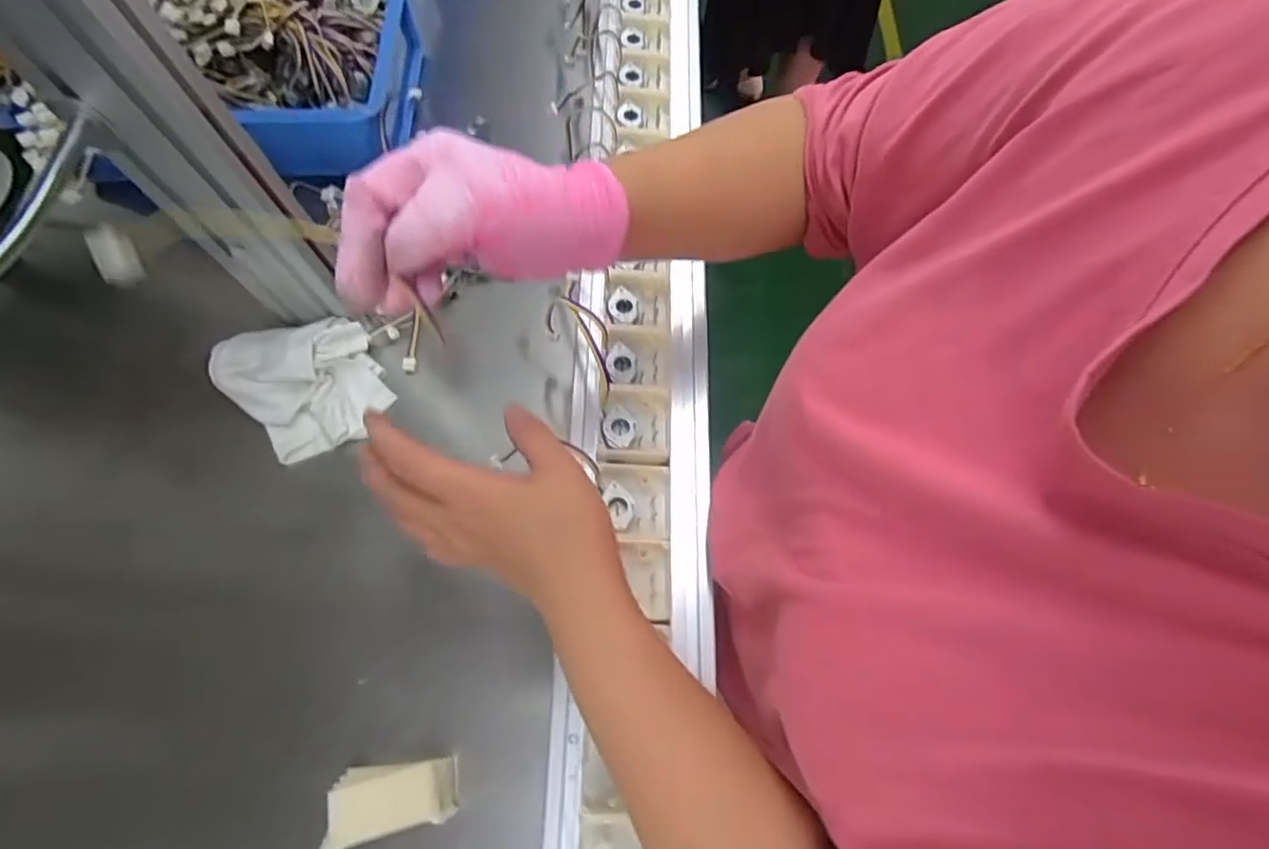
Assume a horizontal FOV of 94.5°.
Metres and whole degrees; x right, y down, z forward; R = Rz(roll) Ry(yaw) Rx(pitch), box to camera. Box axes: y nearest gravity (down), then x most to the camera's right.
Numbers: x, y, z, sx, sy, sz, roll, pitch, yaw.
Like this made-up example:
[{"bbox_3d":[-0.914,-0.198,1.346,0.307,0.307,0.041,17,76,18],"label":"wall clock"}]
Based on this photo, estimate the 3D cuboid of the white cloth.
[{"bbox_3d":[-0.322,-0.038,0.566,0.146,0.029,0.133,-21,89,-2],"label":"white cloth"}]

